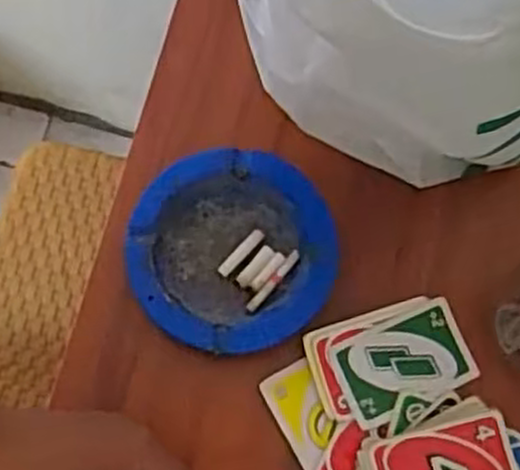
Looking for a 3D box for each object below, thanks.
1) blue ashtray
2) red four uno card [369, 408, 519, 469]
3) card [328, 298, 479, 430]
[{"bbox_3d":[-0.019,0.010,0.505,0.126,0.028,0.126,0,75,0],"label":"blue ashtray"},{"bbox_3d":[0.112,0.141,0.476,0.085,0.005,0.054,-14,78,-4],"label":"red four uno card"},{"bbox_3d":[0.091,0.080,0.499,0.084,0.008,0.054,-23,77,-6],"label":"card"}]

